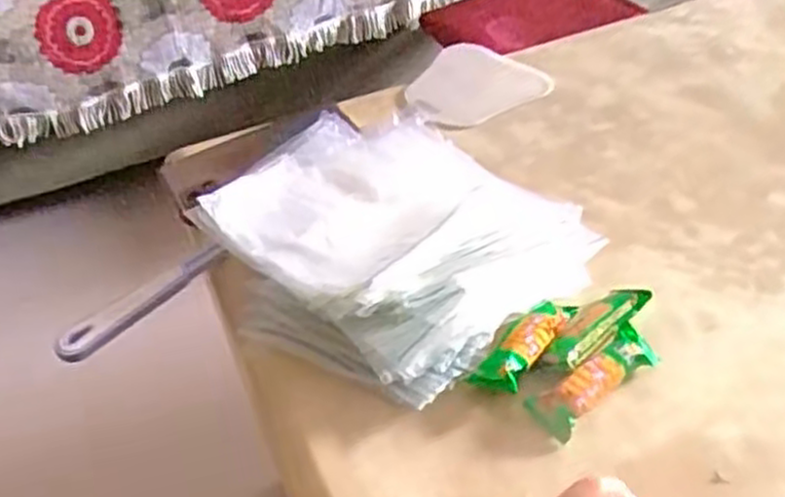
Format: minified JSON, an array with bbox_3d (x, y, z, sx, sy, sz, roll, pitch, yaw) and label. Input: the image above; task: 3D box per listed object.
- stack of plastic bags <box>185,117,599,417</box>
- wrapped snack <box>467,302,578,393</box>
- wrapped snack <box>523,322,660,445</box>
[{"bbox_3d":[-0.003,-0.004,0.534,0.222,0.060,0.202,33,56,31],"label":"stack of plastic bags"},{"bbox_3d":[0.085,0.062,0.486,0.025,0.019,0.081,34,56,32],"label":"wrapped snack"},{"bbox_3d":[0.122,0.080,0.465,0.086,0.024,0.028,-29,50,-23],"label":"wrapped snack"}]

